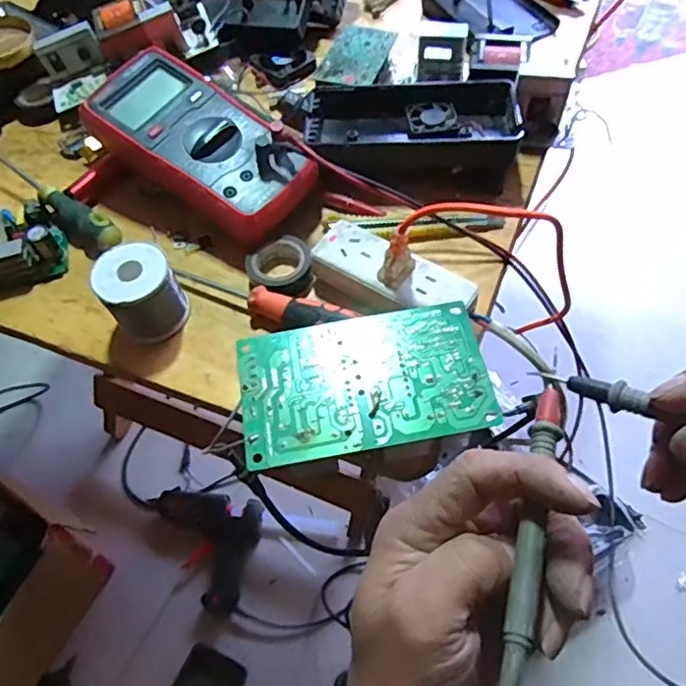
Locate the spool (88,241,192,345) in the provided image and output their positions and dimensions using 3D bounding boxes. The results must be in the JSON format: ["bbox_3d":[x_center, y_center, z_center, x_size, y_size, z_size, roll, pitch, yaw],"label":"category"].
[{"bbox_3d":[-0.144,-0.036,0.422,0.051,0.051,0.050,-32,61,-15],"label":"spool"}]

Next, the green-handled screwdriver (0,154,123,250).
[{"bbox_3d":[-0.242,-0.119,0.491,0.151,0.022,0.025,30,65,20],"label":"green-handled screwdriver"}]

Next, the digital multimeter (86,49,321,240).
[{"bbox_3d":[-0.112,-0.157,0.471,0.184,0.055,0.090,32,65,21],"label":"digital multimeter"}]

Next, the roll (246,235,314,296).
[{"bbox_3d":[-0.047,-0.054,0.445,0.048,0.019,0.050,-2,58,3],"label":"roll"}]

